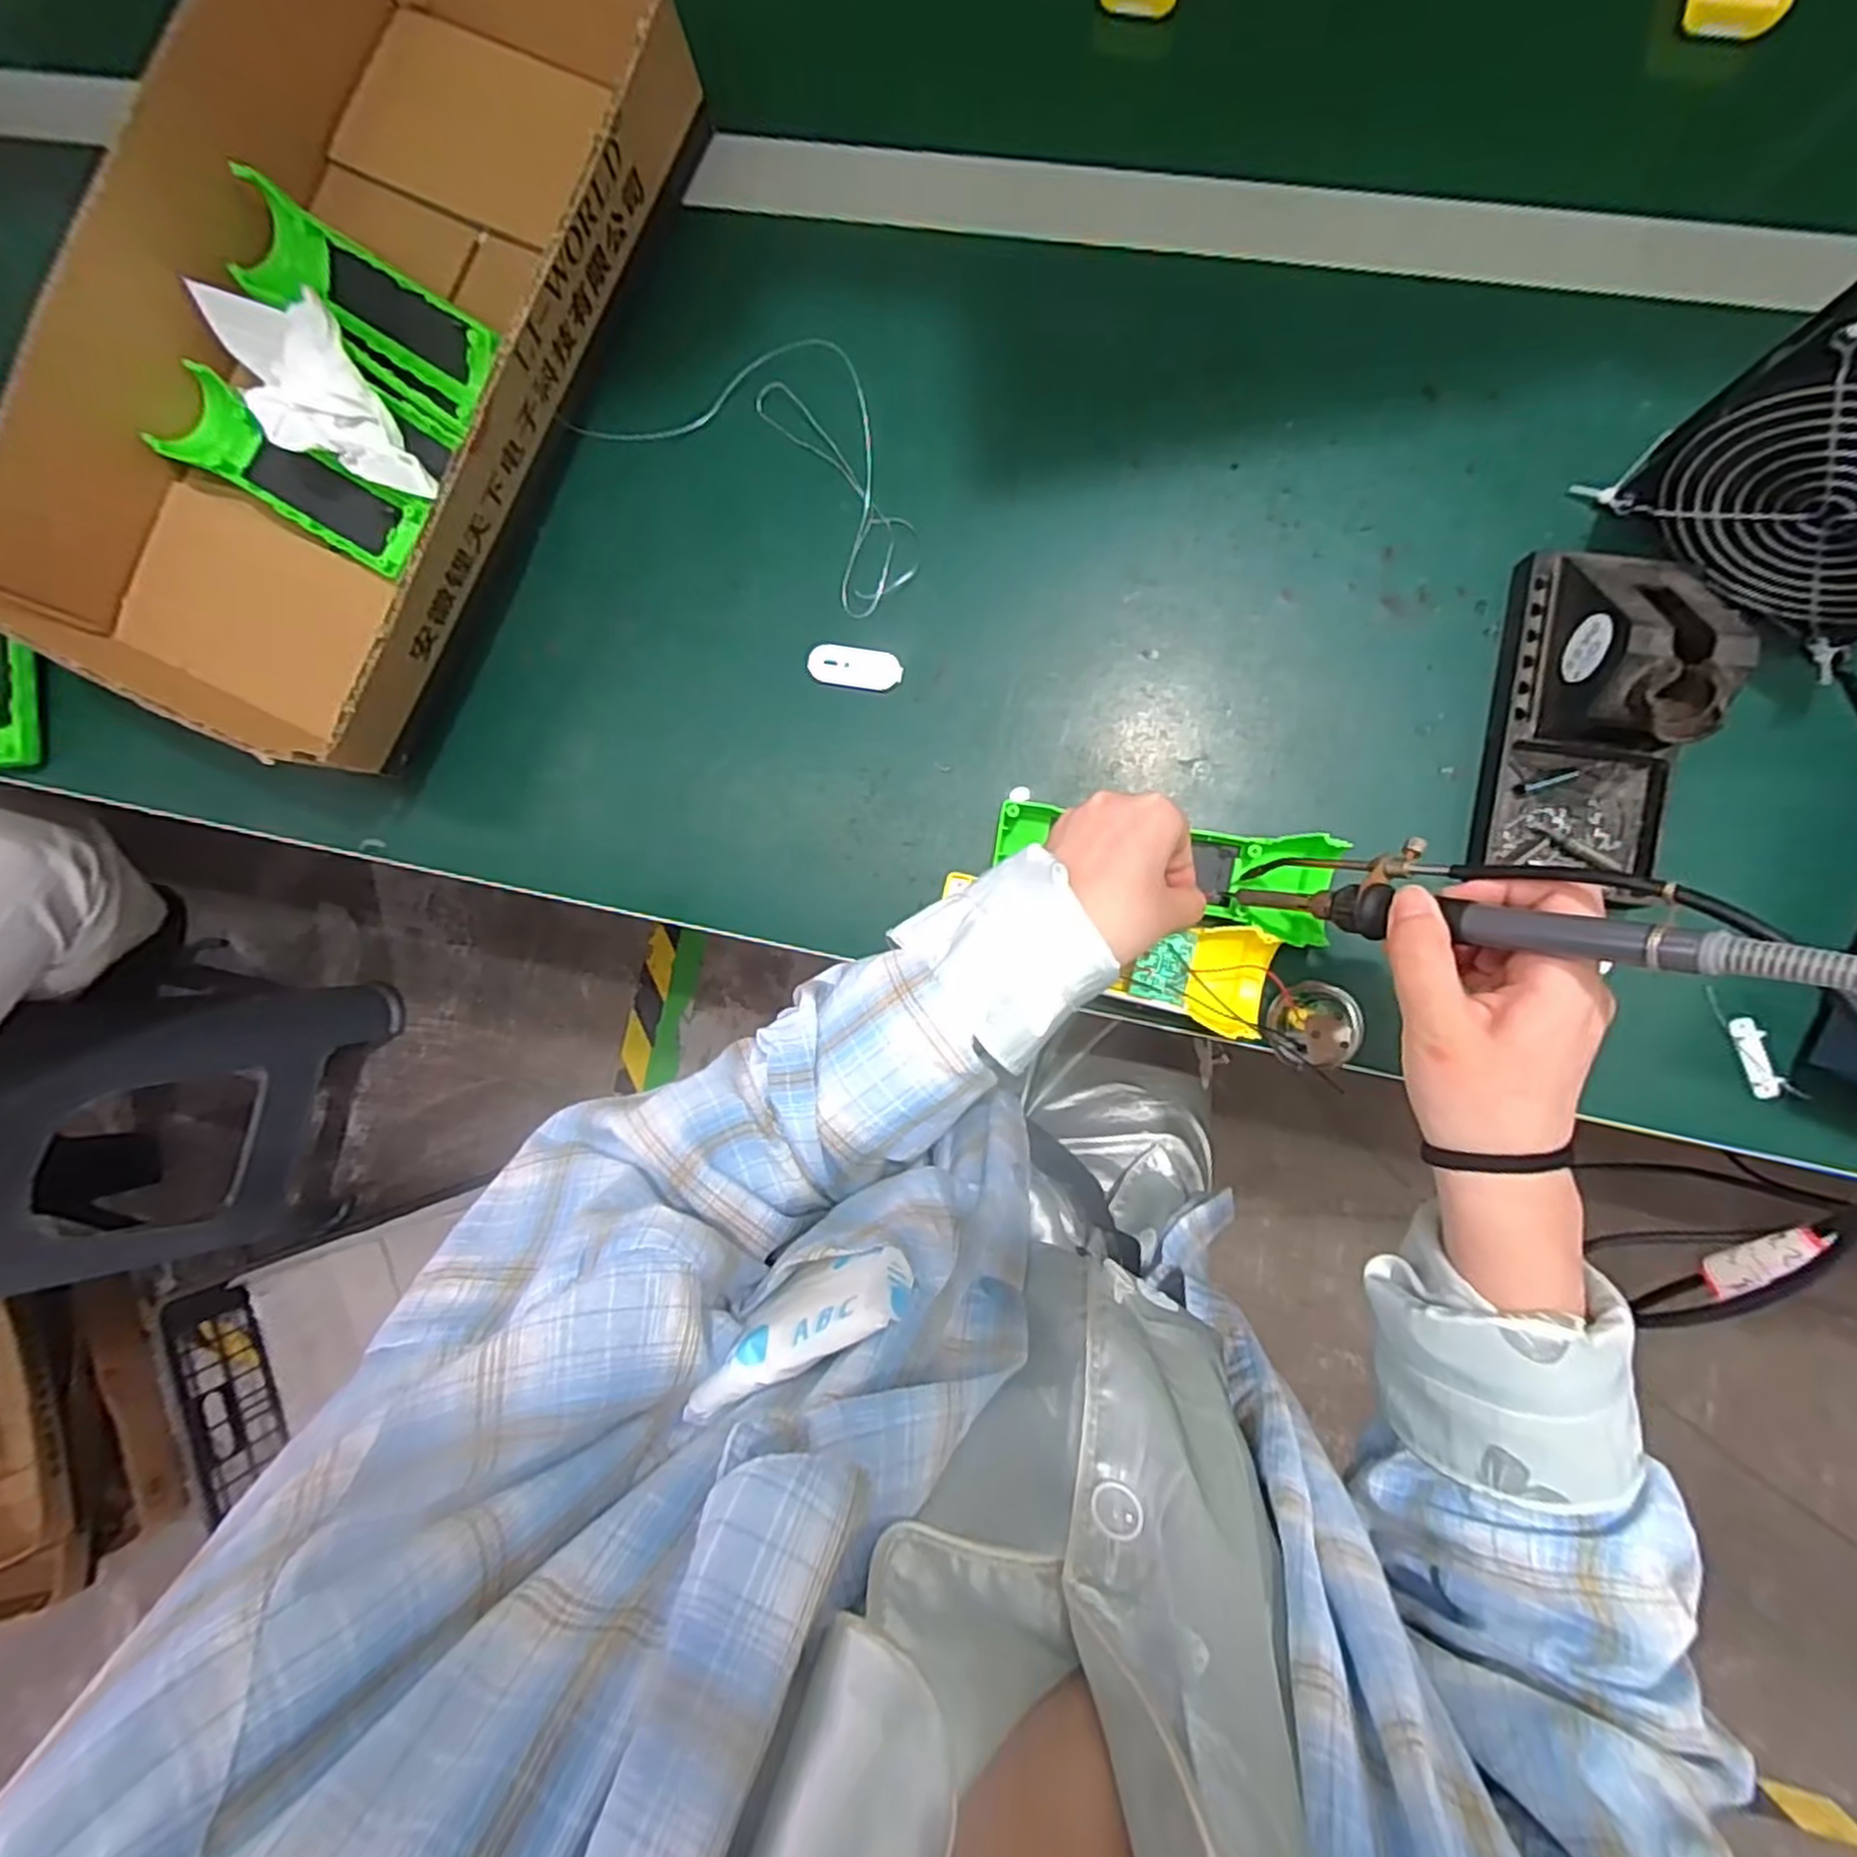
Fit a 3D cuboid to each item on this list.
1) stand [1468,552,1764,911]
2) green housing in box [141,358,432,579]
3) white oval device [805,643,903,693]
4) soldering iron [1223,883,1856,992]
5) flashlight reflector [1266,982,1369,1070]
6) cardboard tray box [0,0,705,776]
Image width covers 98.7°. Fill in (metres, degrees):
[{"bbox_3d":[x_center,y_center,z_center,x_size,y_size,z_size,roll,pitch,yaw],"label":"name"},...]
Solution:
[{"bbox_3d":[0.302,-0.094,0.346,0.077,0.067,0.154,11,88,8],"label":"stand"},{"bbox_3d":[-0.347,-0.248,0.437,0.152,0.022,0.049,31,91,8],"label":"green housing in box"},{"bbox_3d":[-0.039,-0.139,0.422,0.049,0.004,0.022,10,88,8],"label":"white oval device"},{"bbox_3d":[0.191,-0.001,0.286,0.016,0.199,0.018,18,89,-27],"label":"soldering iron"},{"bbox_3d":[0.186,0.046,0.375,0.041,0.022,0.040,0,87,7],"label":"flashlight reflector"},{"bbox_3d":[-0.299,-0.307,0.420,0.231,0.085,0.417,27,90,8],"label":"cardboard tray box"}]

